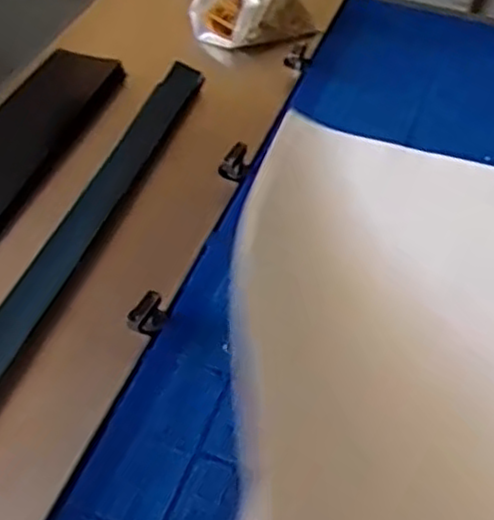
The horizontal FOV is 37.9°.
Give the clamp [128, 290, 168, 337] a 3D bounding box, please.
[{"bbox_3d":[-0.116,0.067,0.841,0.024,0.046,0.051,28,53,21],"label":"clamp"}]

